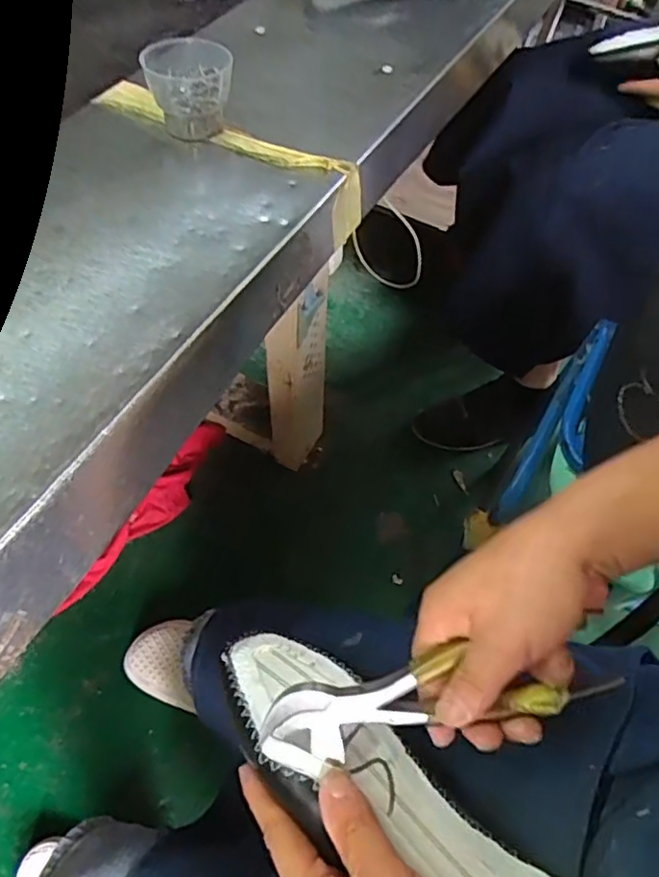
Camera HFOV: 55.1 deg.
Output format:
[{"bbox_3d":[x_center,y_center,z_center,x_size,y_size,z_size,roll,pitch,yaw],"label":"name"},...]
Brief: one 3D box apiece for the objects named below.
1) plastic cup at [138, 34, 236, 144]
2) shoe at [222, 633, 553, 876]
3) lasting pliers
[{"bbox_3d":[-0.104,-0.259,0.471,0.065,0.051,0.054,-8,57,-8],"label":"plastic cup"},{"bbox_3d":[0.027,0.192,0.353,0.243,0.042,0.074,33,62,27],"label":"shoe"},{"bbox_3d":[0.054,0.143,0.338,0.187,0.027,0.045,-11,57,6],"label":"lasting pliers"}]

